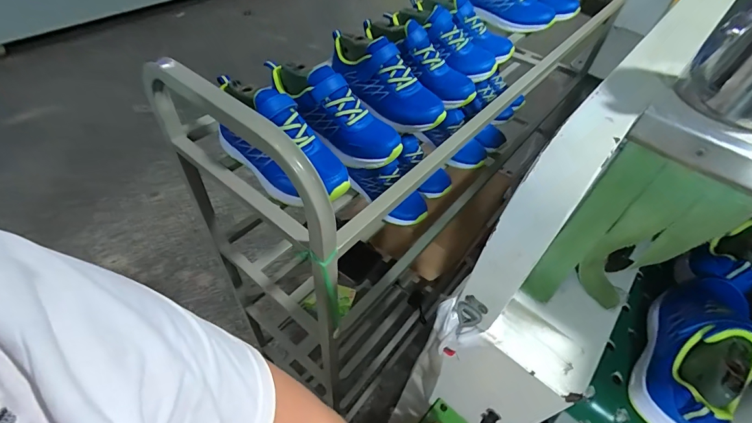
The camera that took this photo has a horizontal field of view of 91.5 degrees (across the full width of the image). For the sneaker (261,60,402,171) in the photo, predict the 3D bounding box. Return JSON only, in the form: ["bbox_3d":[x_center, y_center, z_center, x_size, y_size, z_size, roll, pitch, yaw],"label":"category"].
[{"bbox_3d":[-0.054,-0.135,0.462,0.207,0.077,0.070,40,55,1],"label":"sneaker"}]

